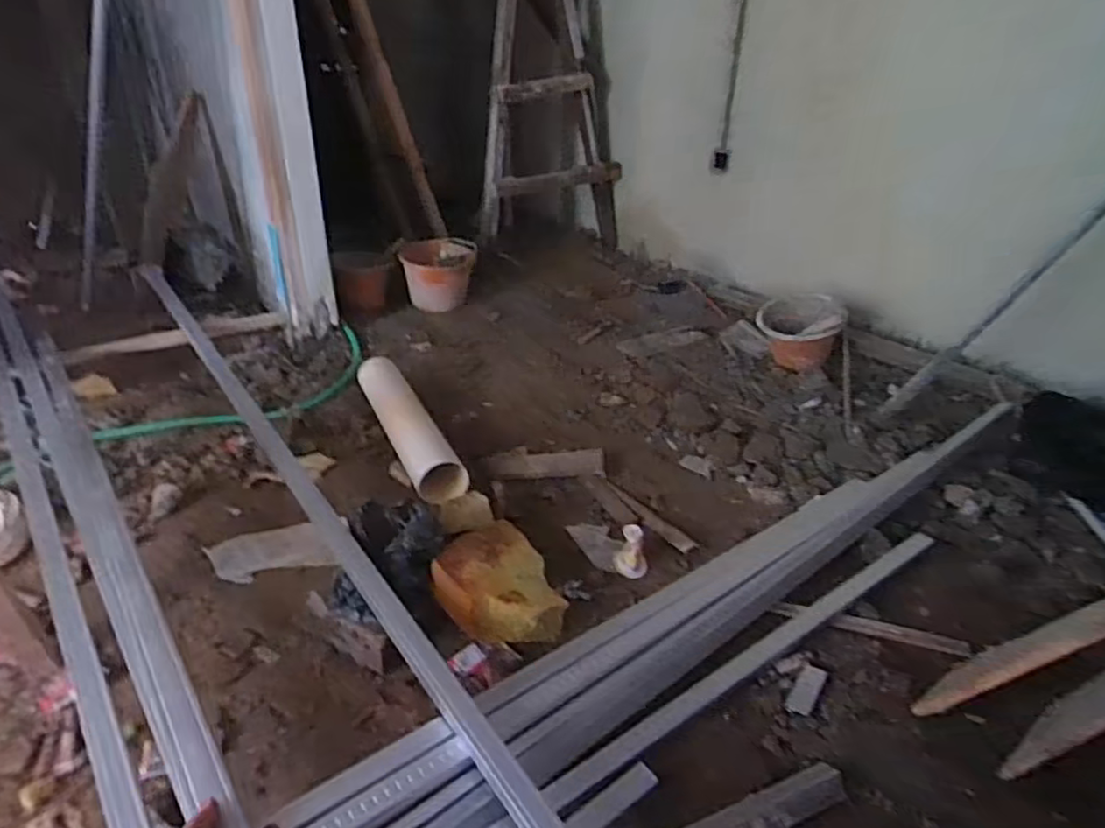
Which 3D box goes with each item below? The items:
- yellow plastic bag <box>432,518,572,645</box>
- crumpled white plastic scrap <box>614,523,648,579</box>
[{"bbox_3d":[-0.115,0.307,1.219,0.210,0.103,0.261,-11,30,-23],"label":"yellow plastic bag"},{"bbox_3d":[0.158,0.269,1.329,0.069,0.096,0.051,23,35,35],"label":"crumpled white plastic scrap"}]

